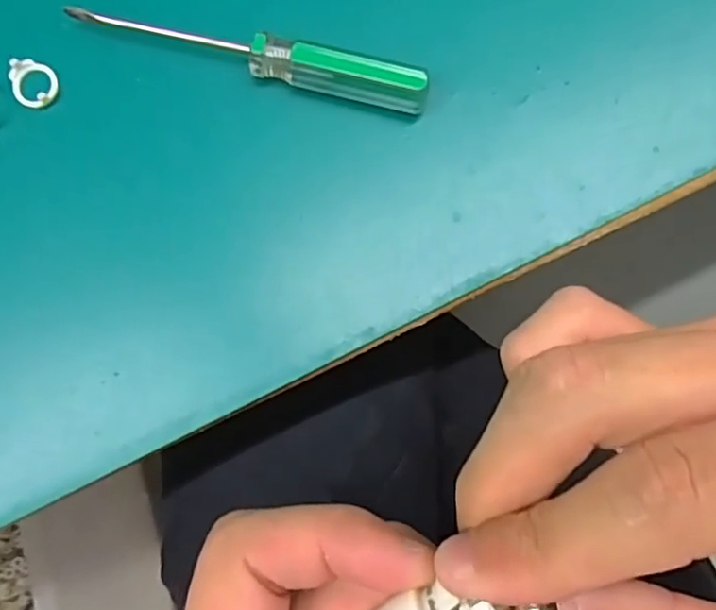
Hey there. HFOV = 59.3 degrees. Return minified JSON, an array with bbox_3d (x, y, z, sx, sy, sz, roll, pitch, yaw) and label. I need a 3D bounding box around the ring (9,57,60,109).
[{"bbox_3d":[-0.106,-0.072,0.204,0.016,0.005,0.015,0,83,1],"label":"ring"}]

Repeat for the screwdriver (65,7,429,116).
[{"bbox_3d":[-0.033,-0.079,0.198,0.111,0.011,0.011,15,83,3],"label":"screwdriver"}]

